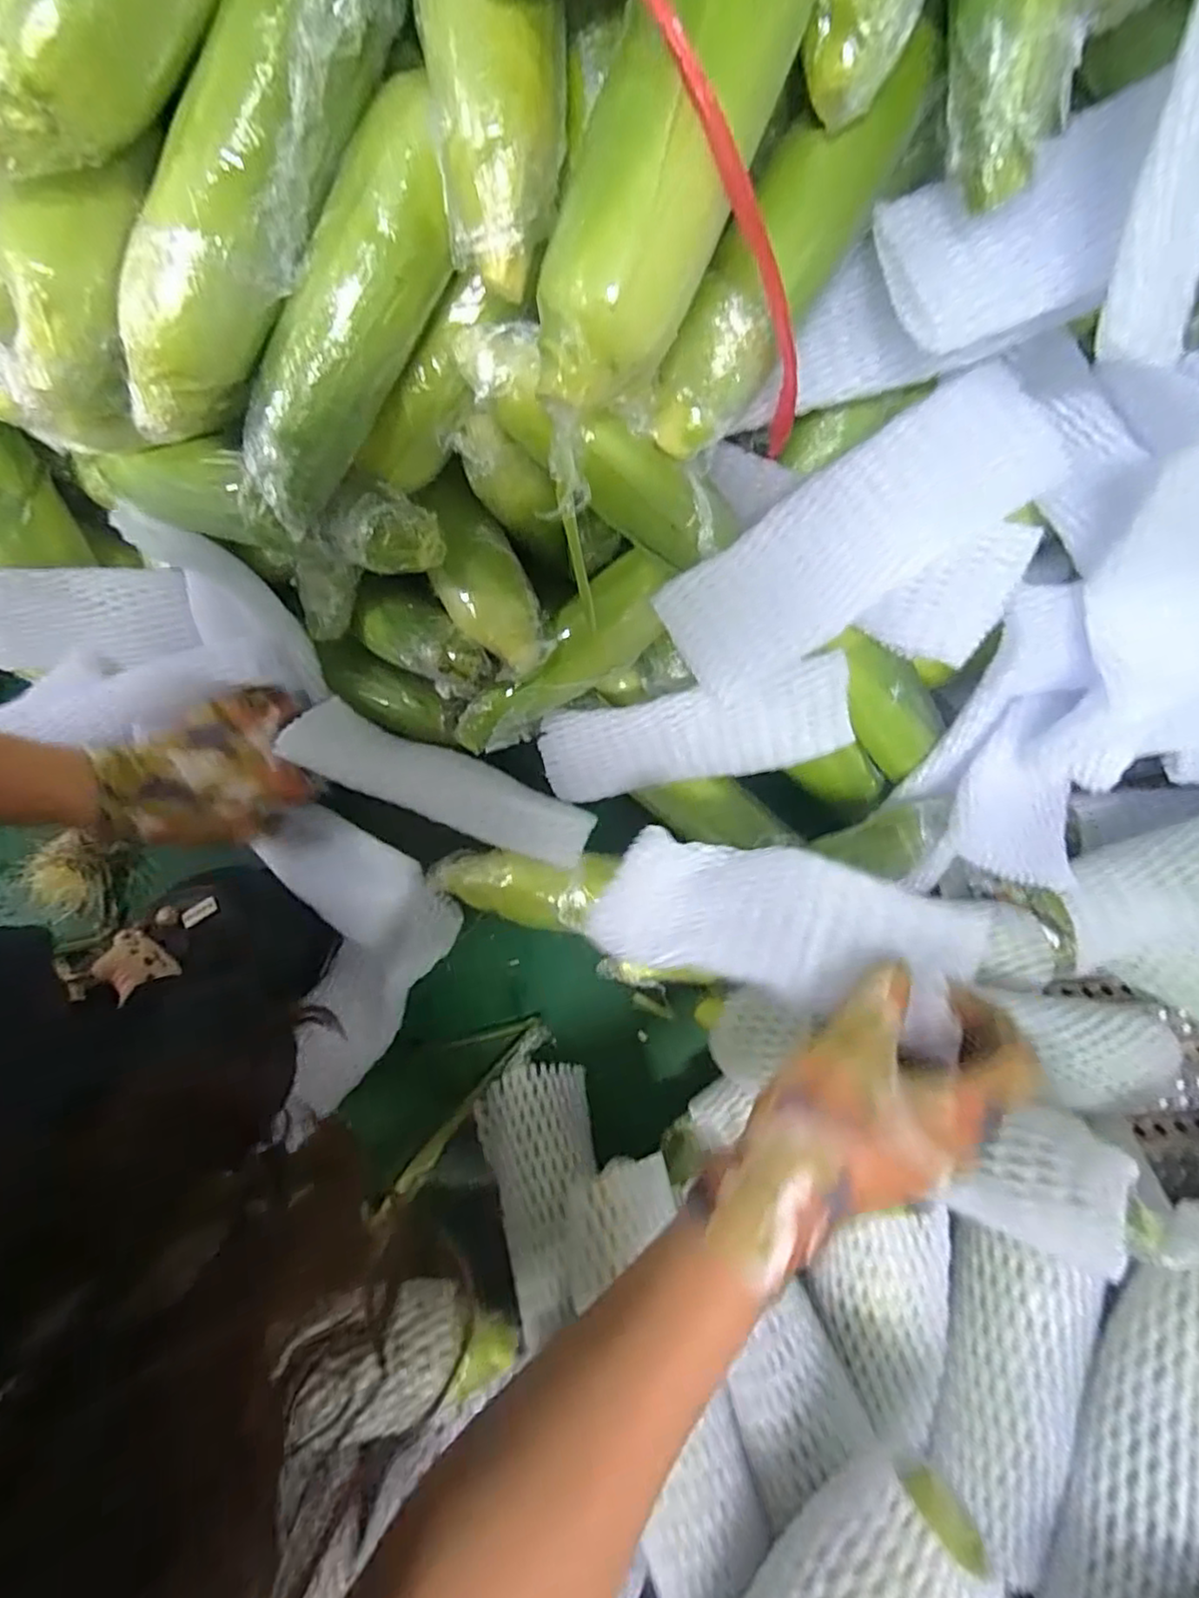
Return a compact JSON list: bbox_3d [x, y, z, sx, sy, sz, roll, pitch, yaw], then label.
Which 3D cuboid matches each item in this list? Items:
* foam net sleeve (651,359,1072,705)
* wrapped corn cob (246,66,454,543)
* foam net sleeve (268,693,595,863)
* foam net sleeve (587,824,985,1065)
[{"bbox_3d":[0.127,-0.133,0.335,0.199,0.019,0.070,-34,79,12],"label":"foam net sleeve"},{"bbox_3d":[-0.116,-0.213,0.304,0.049,0.051,0.176,37,111,8],"label":"wrapped corn cob"},{"bbox_3d":[-0.109,-0.006,0.460,0.208,0.042,0.062,22,80,-2],"label":"foam net sleeve"},{"bbox_3d":[0.087,0.063,0.332,0.176,0.044,0.076,8,78,25],"label":"foam net sleeve"}]

